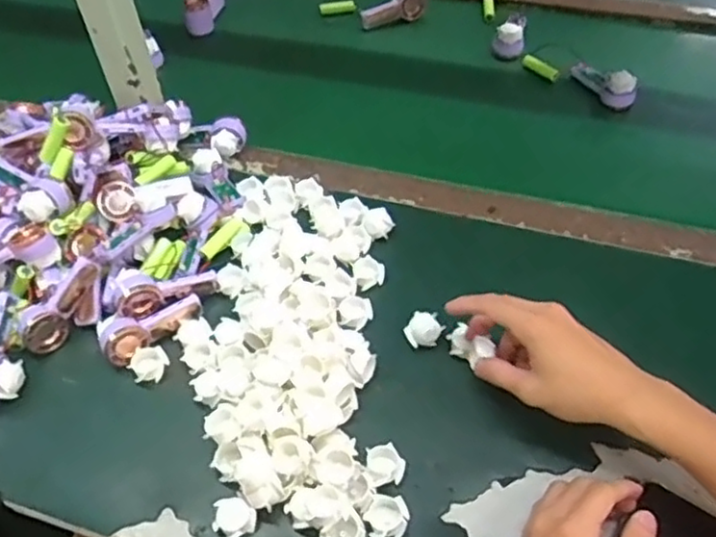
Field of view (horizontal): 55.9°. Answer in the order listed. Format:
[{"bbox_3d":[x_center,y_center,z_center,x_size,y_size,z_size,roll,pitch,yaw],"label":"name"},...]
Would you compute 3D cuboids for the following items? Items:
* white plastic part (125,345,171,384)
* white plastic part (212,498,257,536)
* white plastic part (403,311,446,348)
[{"bbox_3d":[-0.184,0.083,0.591,0.031,0.010,0.031,-2,50,2],"label":"white plastic part"},{"bbox_3d":[-0.092,0.190,0.506,0.032,0.016,0.027,7,51,9],"label":"white plastic part"},{"bbox_3d":[0.057,0.055,0.591,0.028,0.032,0.026,-29,54,-20],"label":"white plastic part"}]

